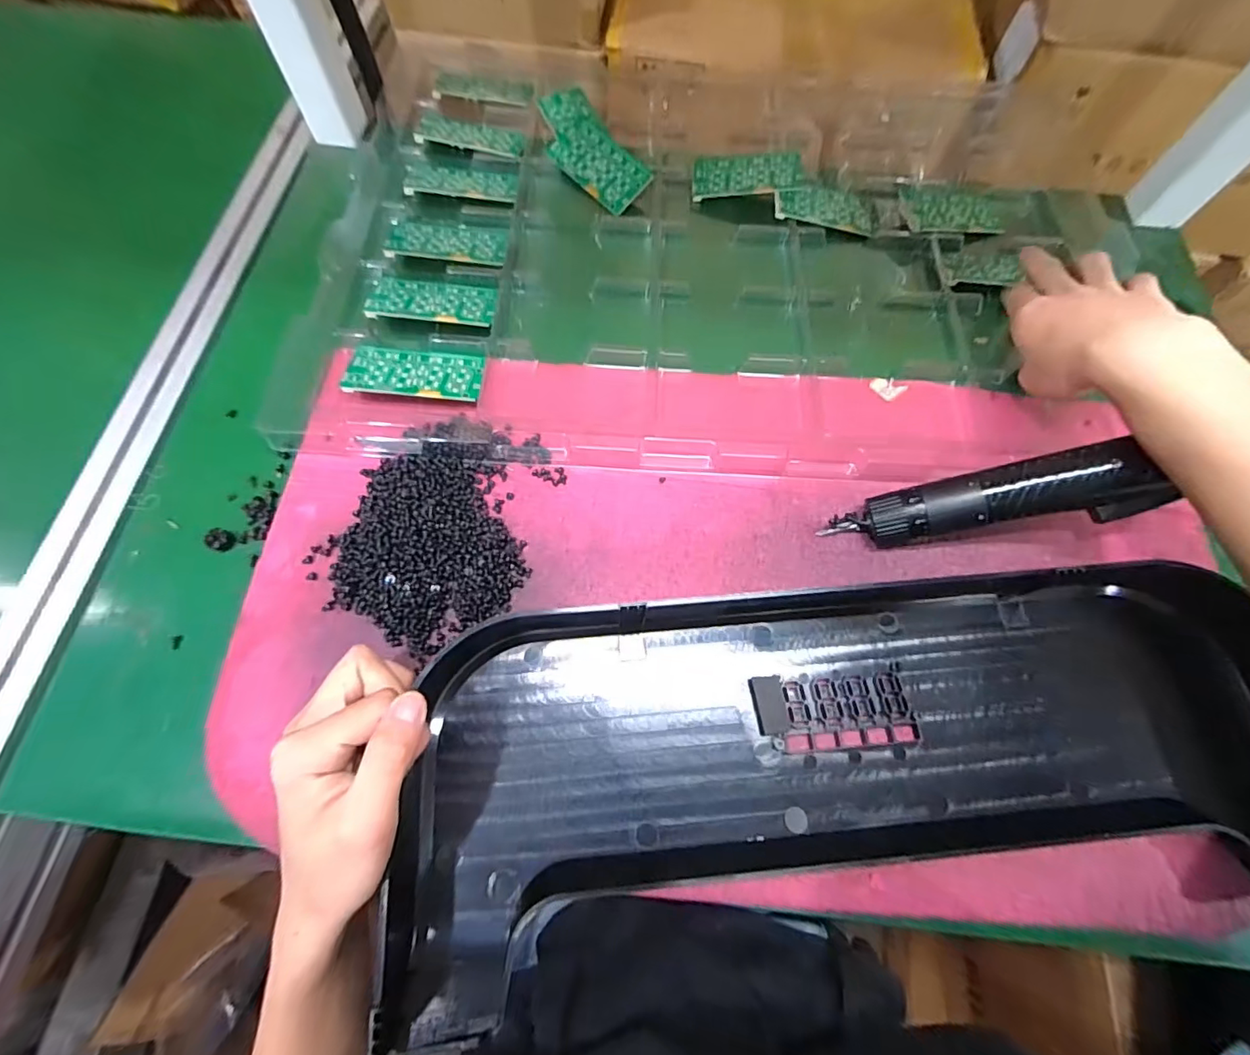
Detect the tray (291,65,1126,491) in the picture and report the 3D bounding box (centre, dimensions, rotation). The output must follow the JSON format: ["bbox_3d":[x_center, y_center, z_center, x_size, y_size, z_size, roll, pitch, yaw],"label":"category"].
[{"bbox_3d":[0.072,-0.246,0.446,0.600,0.025,0.439,3,67,1],"label":"tray"}]

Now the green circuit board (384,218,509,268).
[{"bbox_3d":[-0.144,-0.235,0.435,0.092,0.011,0.048,3,67,1],"label":"green circuit board"}]

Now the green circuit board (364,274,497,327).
[{"bbox_3d":[-0.147,-0.174,0.411,0.091,0.004,0.045,7,59,-3],"label":"green circuit board"}]

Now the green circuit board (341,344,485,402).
[{"bbox_3d":[-0.150,-0.111,0.385,0.092,0.006,0.047,4,57,-3],"label":"green circuit board"}]

